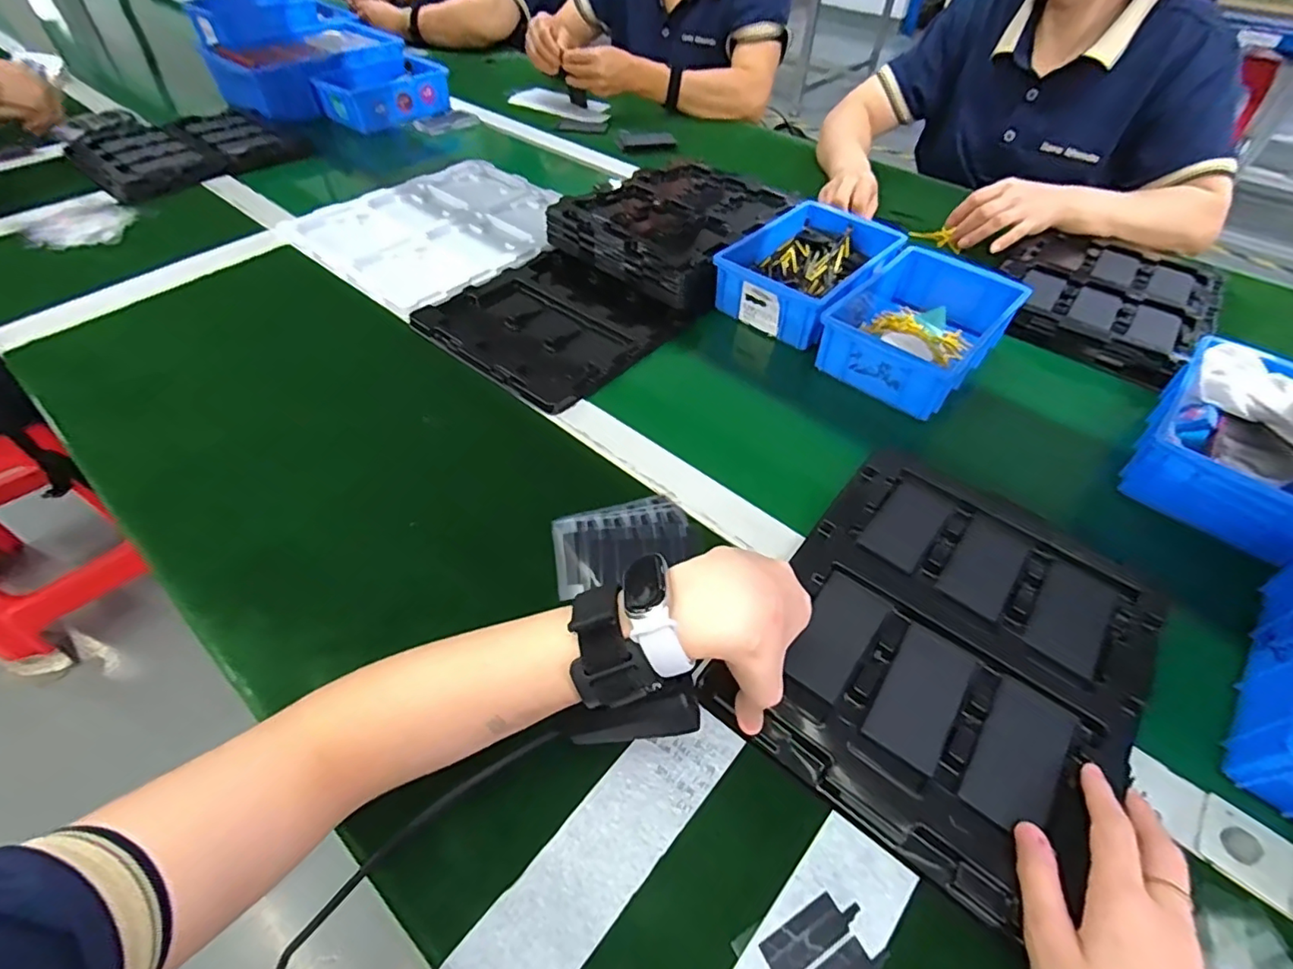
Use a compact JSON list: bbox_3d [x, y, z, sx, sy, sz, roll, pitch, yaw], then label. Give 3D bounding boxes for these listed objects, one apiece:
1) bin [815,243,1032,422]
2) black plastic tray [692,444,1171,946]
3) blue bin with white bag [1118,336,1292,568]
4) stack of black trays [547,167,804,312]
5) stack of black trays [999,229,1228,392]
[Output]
[{"bbox_3d":[0.286,-0.169,0.603,0.142,0.057,0.206,37,59,25],"label":"bin"},{"bbox_3d":[0.205,0.098,0.388,0.219,0.021,0.283,34,56,22],"label":"black plastic tray"},{"bbox_3d":[0.511,-0.034,0.497,0.216,0.066,0.129,-35,60,-27],"label":"blue bin with white bag"},{"bbox_3d":[0.049,-0.339,0.741,0.232,0.051,0.282,34,57,23],"label":"stack of black trays"},{"bbox_3d":[0.547,-0.231,0.689,0.211,0.034,0.274,35,58,24],"label":"stack of black trays"}]

